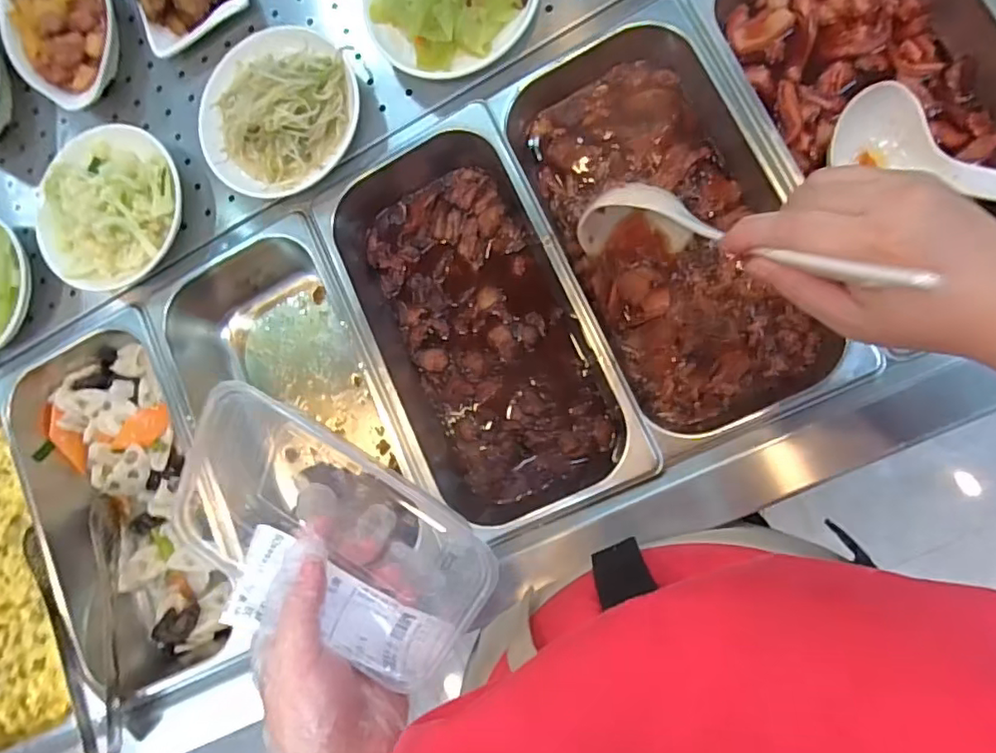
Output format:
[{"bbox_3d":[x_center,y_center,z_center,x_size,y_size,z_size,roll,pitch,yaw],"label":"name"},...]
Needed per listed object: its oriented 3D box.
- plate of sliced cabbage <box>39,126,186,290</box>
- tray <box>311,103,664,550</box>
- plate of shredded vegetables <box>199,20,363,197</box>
[{"bbox_3d":[-0.348,-0.149,0.535,0.133,0.049,0.138,-1,85,12],"label":"plate of sliced cabbage"},{"bbox_3d":[-0.020,-0.045,0.504,0.177,0.072,0.338,-27,80,9],"label":"tray"},{"bbox_3d":[-0.191,-0.230,0.516,0.141,0.044,0.148,-1,85,12],"label":"plate of shredded vegetables"}]

